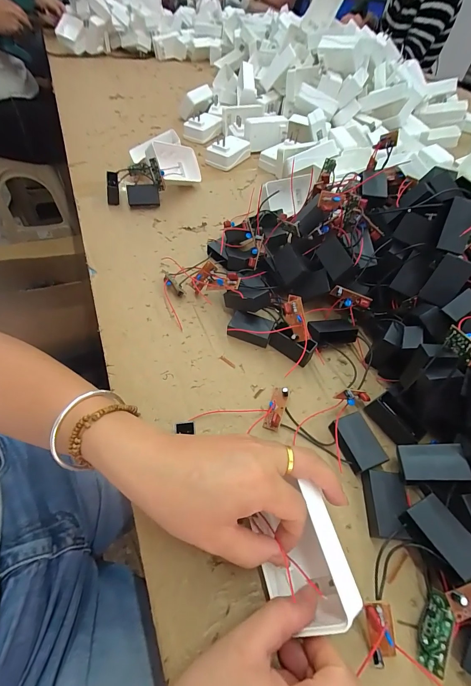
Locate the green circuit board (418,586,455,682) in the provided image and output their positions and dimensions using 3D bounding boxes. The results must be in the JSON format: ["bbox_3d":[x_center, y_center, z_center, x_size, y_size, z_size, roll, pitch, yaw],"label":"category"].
[{"bbox_3d":[0.134,0.192,0.202,0.017,0.004,0.044,0,49,52],"label":"green circuit board"}]

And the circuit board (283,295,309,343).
[{"bbox_3d":[0.064,-0.026,0.318,0.020,0.014,0.050,-9,78,-11],"label":"circuit board"}]

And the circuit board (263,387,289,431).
[{"bbox_3d":[0.040,0.063,0.292,0.015,0.014,0.049,18,54,8],"label":"circuit board"}]

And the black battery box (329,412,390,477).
[{"bbox_3d":[0.110,0.091,0.273,0.029,0.017,0.046,-17,57,-17],"label":"black battery box"}]

